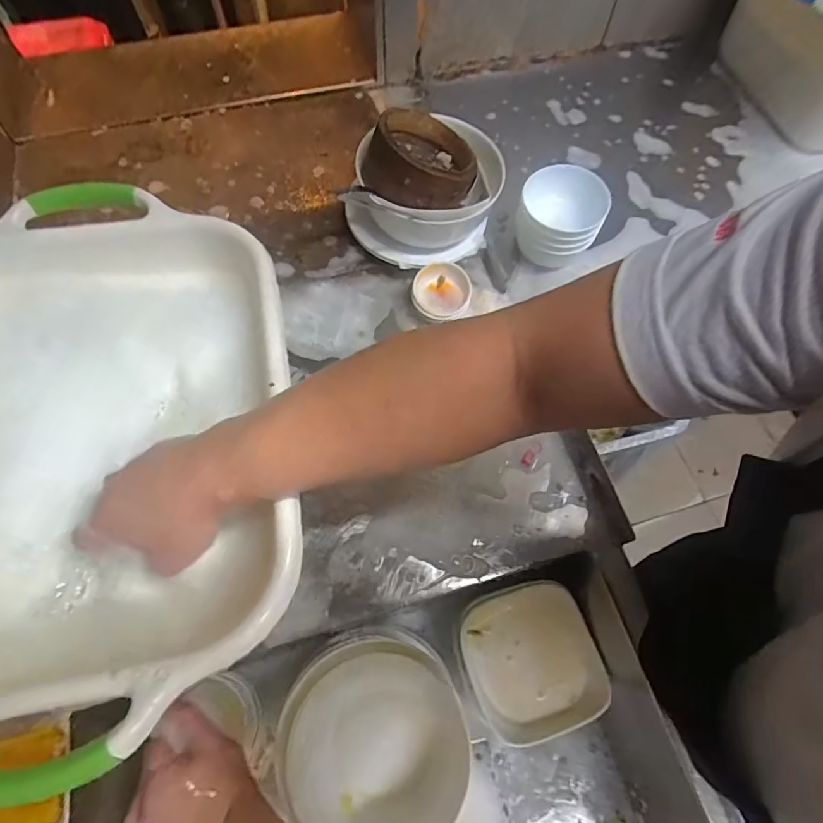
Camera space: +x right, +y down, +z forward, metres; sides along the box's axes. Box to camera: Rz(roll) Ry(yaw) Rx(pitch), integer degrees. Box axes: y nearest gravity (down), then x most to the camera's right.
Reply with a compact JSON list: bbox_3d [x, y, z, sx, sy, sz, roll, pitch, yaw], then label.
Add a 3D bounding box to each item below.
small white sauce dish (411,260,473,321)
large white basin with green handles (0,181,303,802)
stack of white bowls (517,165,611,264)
[{"bbox_3d":[0.041,-0.155,0.641,0.075,0.026,0.075,-1,86,10],"label":"small white sauce dish"},{"bbox_3d":[-0.276,0.023,0.416,0.323,0.088,0.464,-8,66,-5],"label":"large white basin with green handles"},{"bbox_3d":[0.191,-0.248,0.641,0.102,0.094,0.099,21,67,8],"label":"stack of white bowls"}]

